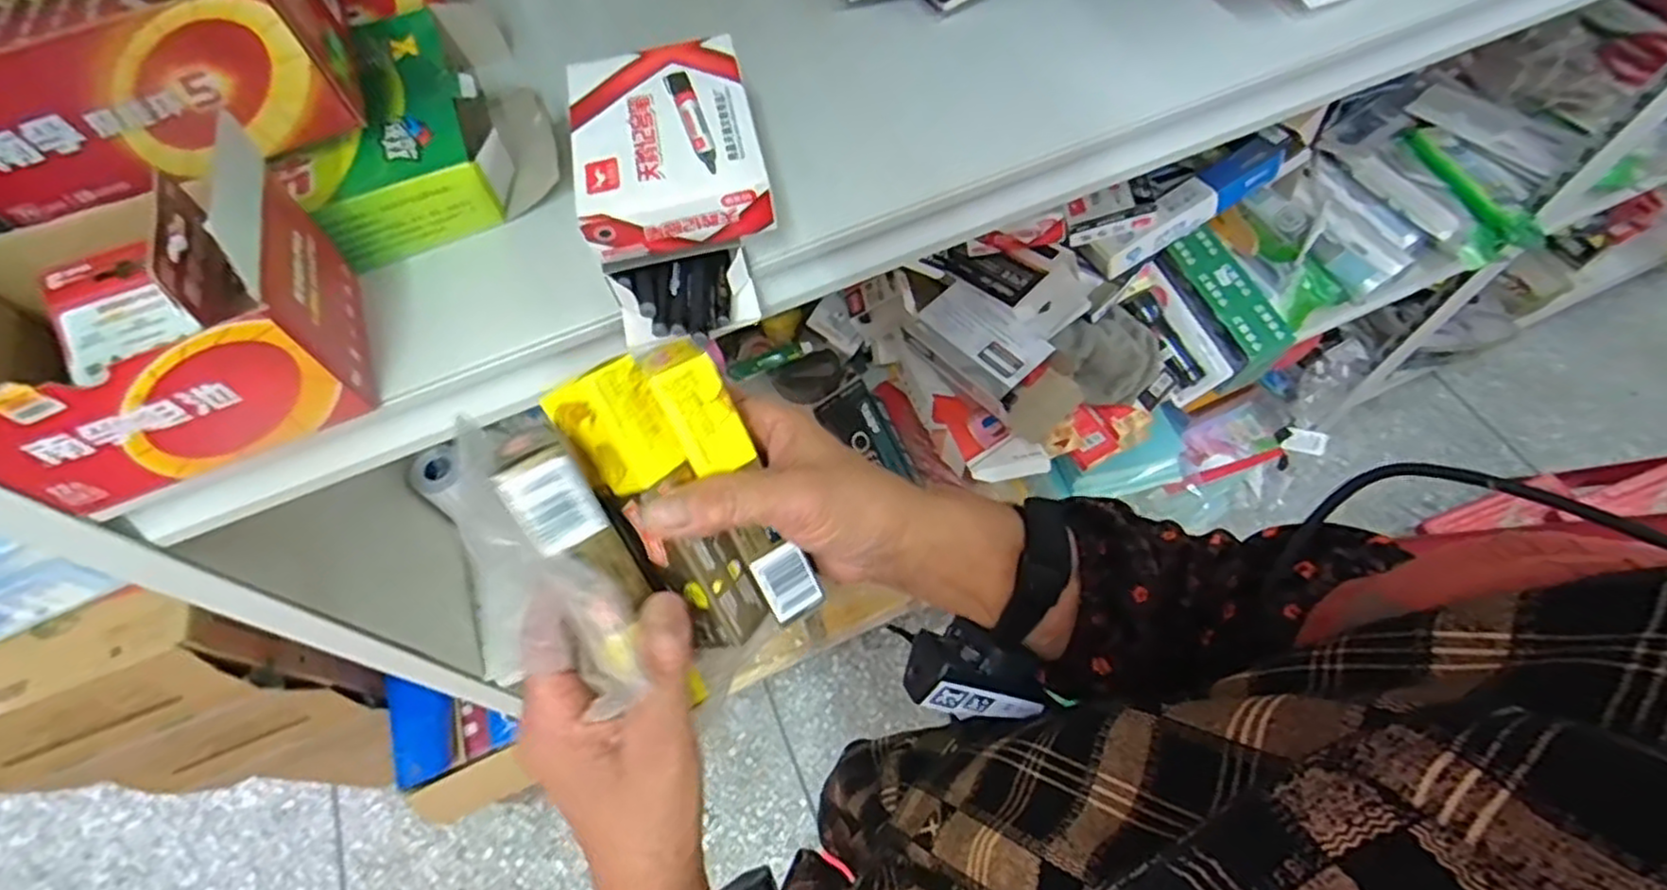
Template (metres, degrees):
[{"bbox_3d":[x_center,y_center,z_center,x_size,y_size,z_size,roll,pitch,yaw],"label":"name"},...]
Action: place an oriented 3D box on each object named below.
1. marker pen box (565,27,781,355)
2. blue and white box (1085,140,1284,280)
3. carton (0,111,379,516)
[{"bbox_3d":[-0.093,-0.154,0.444,0.103,0.072,0.176,-14,61,-4],"label":"marker pen box"},{"bbox_3d":[0.397,-0.269,0.823,0.227,0.059,0.047,-33,62,10],"label":"blue and white box"},{"bbox_3d":[-0.365,-0.068,0.388,0.174,0.114,0.132,-19,62,-7],"label":"carton"}]

